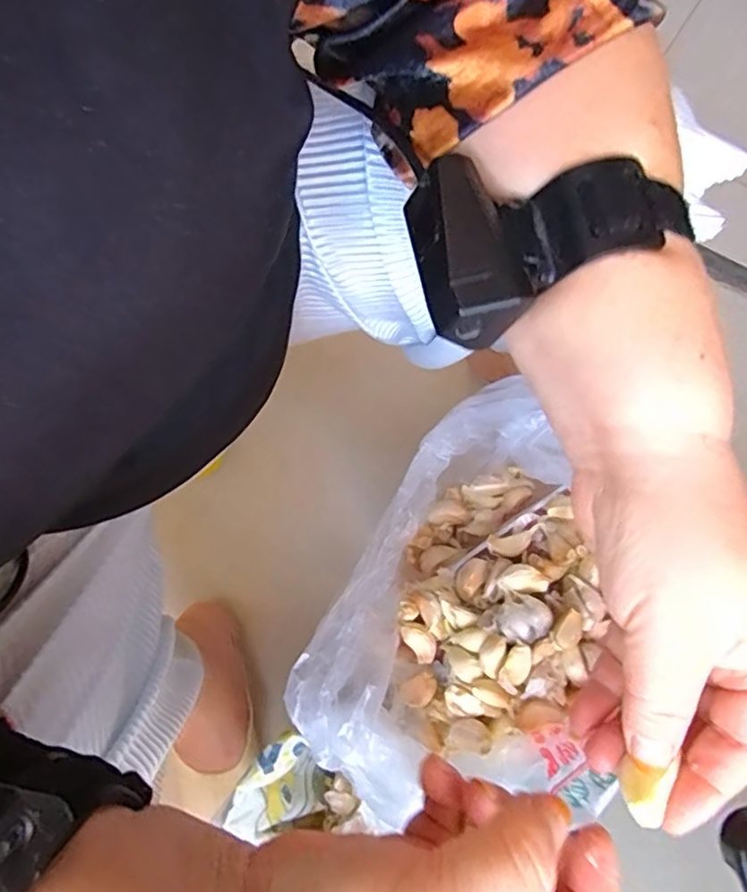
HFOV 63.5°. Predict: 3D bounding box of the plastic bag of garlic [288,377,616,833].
[{"bbox_3d":[0.076,0.110,0.411,0.180,0.097,0.263,28,76,7],"label":"plastic bag of garlic"}]

